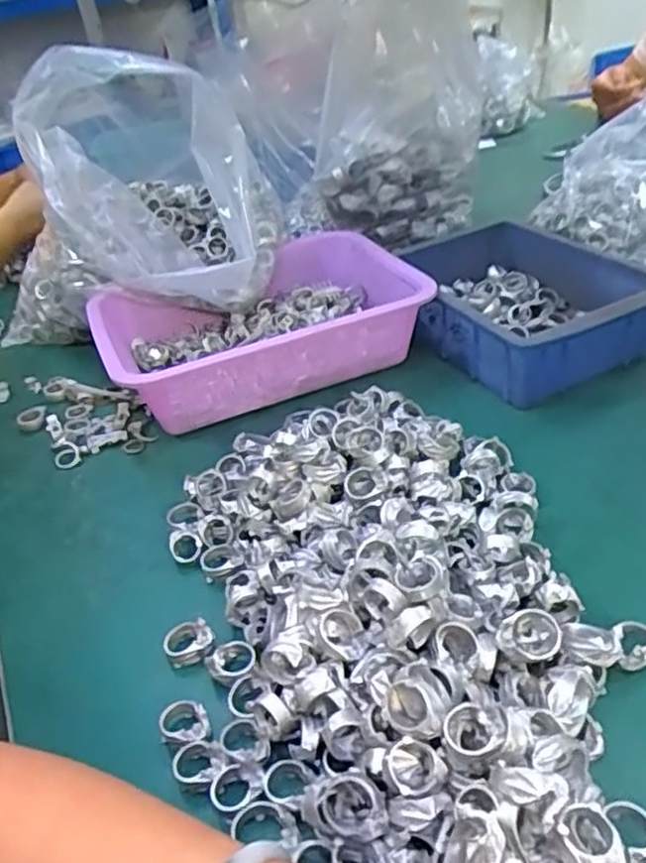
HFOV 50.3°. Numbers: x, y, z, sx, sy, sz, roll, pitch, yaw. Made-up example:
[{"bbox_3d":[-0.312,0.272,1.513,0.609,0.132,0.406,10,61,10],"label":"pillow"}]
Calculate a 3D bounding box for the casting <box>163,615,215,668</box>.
[{"bbox_3d":[-0.082,0.130,0.422,0.029,0.019,0.022,-11,36,-4],"label":"casting"}]

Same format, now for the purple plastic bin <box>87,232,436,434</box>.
[{"bbox_3d":[-0.054,-0.103,0.686,0.289,0.077,0.207,-21,37,-16],"label":"purple plastic bin"}]

